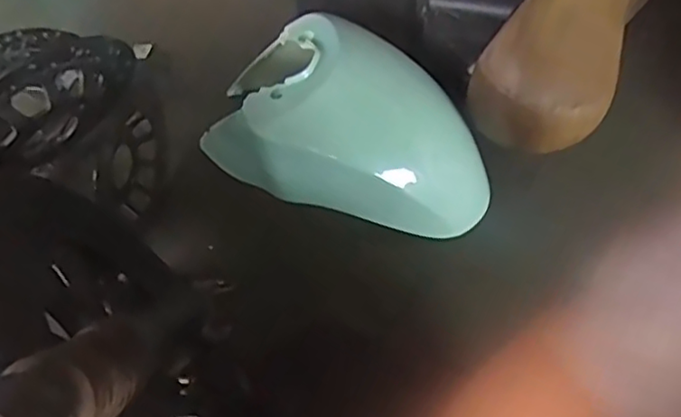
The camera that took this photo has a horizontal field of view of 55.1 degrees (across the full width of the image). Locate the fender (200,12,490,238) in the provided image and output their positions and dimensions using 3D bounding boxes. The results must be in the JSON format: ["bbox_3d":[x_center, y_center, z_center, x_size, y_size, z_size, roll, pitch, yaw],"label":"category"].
[{"bbox_3d":[0.013,-0.107,0.872,0.395,0.193,0.201,13,61,4],"label":"fender"}]

